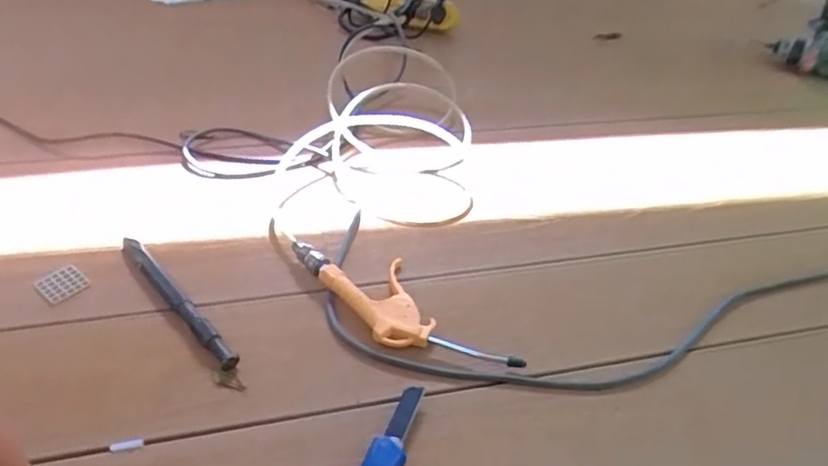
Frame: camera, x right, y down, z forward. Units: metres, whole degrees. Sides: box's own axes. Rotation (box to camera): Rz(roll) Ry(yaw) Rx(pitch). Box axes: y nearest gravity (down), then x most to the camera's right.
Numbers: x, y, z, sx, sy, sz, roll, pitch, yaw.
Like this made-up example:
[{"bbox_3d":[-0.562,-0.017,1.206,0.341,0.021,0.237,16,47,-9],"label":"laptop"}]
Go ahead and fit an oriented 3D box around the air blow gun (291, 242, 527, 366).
[{"bbox_3d":[-0.015,0.075,0.631,0.092,0.024,0.258,-28,50,-33],"label":"air blow gun"}]

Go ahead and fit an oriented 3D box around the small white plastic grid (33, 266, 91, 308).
[{"bbox_3d":[-0.374,0.054,0.636,0.040,0.005,0.043,34,48,31],"label":"small white plastic grid"}]

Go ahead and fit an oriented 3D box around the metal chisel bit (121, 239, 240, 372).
[{"bbox_3d":[-0.249,0.068,0.624,0.016,0.018,0.220,-31,51,-34],"label":"metal chisel bit"}]

